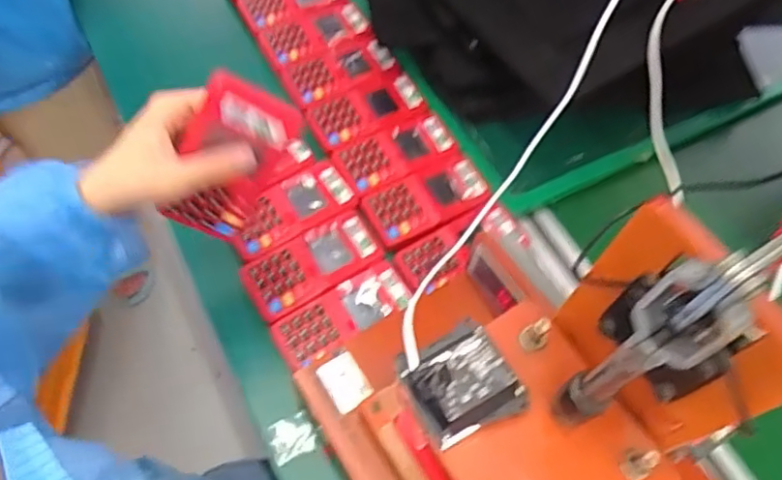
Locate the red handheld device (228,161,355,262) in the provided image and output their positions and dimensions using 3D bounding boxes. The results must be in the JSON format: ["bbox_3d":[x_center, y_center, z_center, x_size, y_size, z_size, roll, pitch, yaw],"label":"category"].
[{"bbox_3d":[-0.096,-0.029,0.582,0.123,0.014,0.052,-33,67,-19],"label":"red handheld device"}]

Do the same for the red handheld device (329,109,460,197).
[{"bbox_3d":[0.006,-0.090,0.627,0.125,0.010,0.059,-27,65,-16],"label":"red handheld device"}]

